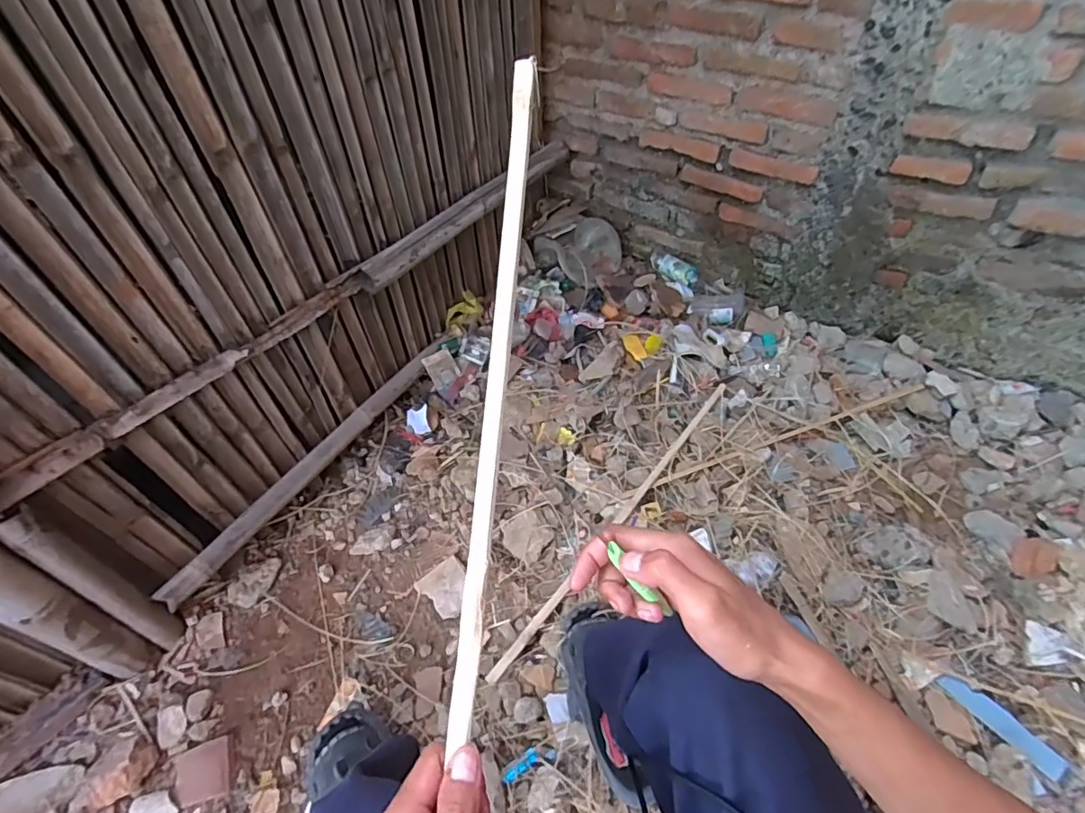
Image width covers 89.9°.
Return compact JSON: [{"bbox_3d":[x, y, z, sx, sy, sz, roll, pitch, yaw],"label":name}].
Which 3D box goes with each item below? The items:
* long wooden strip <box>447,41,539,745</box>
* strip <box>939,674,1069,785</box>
[{"bbox_3d":[-0.029,-0.035,0.369,0.016,0.008,0.467,4,76,3],"label":"long wooden strip"},{"bbox_3d":[0.739,0.507,0.874,0.048,0.007,0.182,-31,56,-23],"label":"strip"}]

